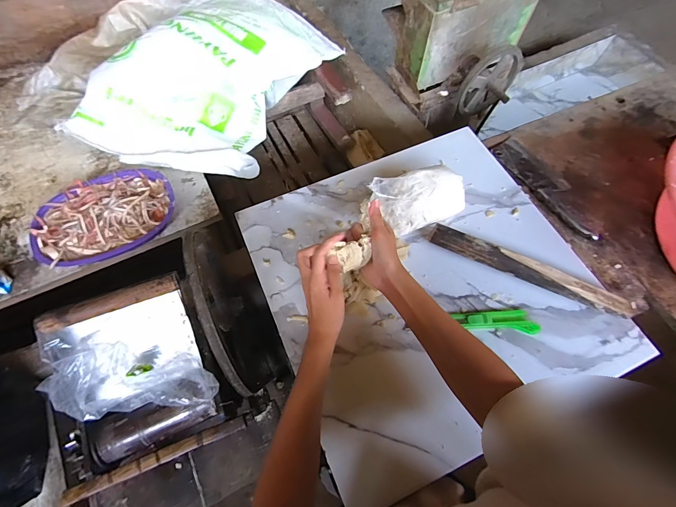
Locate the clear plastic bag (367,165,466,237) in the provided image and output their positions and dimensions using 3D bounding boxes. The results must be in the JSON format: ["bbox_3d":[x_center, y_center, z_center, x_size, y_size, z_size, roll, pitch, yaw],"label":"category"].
[{"bbox_3d":[0.128,-0.087,0.553,0.151,0.065,0.076,-13,65,-8],"label":"clear plastic bag"}]

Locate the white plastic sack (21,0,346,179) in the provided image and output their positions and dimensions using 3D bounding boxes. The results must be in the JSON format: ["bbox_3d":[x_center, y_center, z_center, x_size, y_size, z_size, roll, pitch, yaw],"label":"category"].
[{"bbox_3d":[-0.342,-0.500,0.909,0.472,0.200,0.674,23,65,9],"label":"white plastic sack"}]

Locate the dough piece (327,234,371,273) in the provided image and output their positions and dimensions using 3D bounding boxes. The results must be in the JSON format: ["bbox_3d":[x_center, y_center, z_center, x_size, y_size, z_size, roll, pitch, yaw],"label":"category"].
[{"bbox_3d":[0.021,0.002,0.466,0.053,0.027,0.030,-25,67,-13],"label":"dough piece"}]

